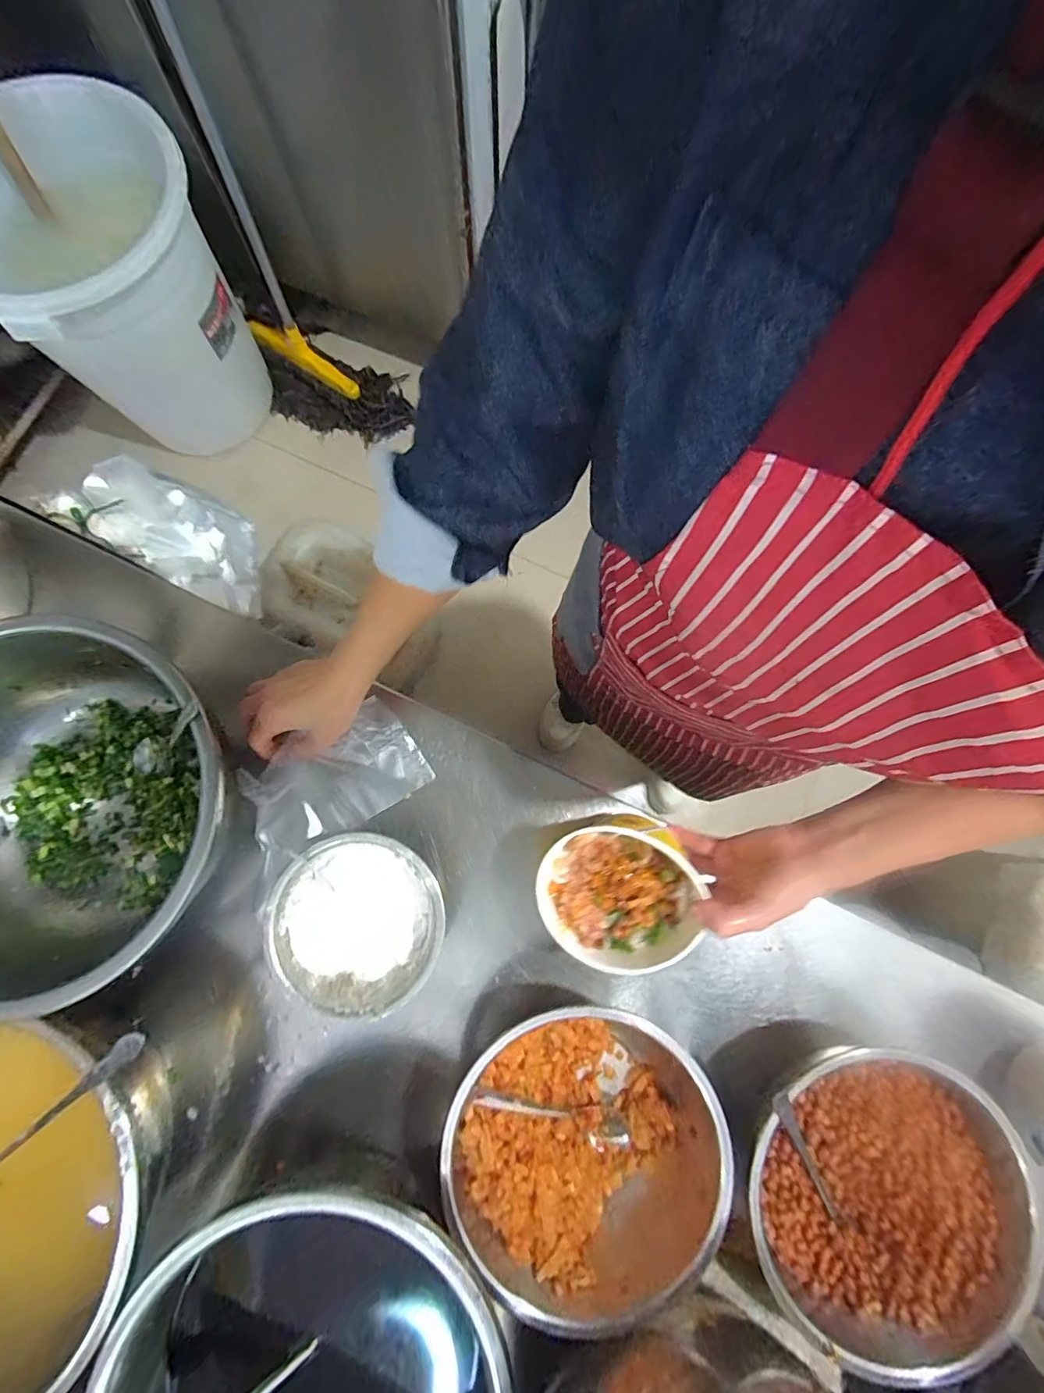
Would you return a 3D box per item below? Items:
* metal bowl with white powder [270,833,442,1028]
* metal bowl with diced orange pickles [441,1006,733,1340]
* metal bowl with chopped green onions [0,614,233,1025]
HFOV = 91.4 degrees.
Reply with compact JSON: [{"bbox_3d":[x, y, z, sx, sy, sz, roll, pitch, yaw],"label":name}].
[{"bbox_3d":[-0.140,0.196,0.451,0.137,0.055,0.141,0,80,-1],"label":"metal bowl with white powder"},{"bbox_3d":[0.048,0.359,0.418,0.208,0.089,0.205,0,80,-1],"label":"metal bowl with diced orange pickles"},{"bbox_3d":[-0.380,0.099,0.424,0.270,0.104,0.273,-42,83,-8],"label":"metal bowl with chopped green onions"}]

